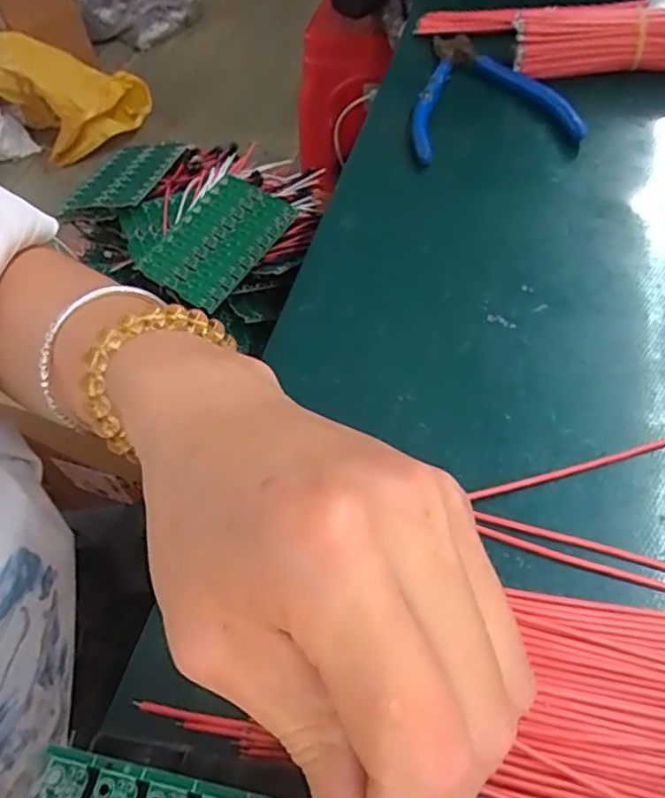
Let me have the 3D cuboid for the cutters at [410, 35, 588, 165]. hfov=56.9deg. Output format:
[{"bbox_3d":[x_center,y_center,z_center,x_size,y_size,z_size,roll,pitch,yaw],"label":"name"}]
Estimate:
[{"bbox_3d":[0.091,-0.202,0.391,0.093,0.010,0.144,-6,52,2],"label":"cutters"}]

